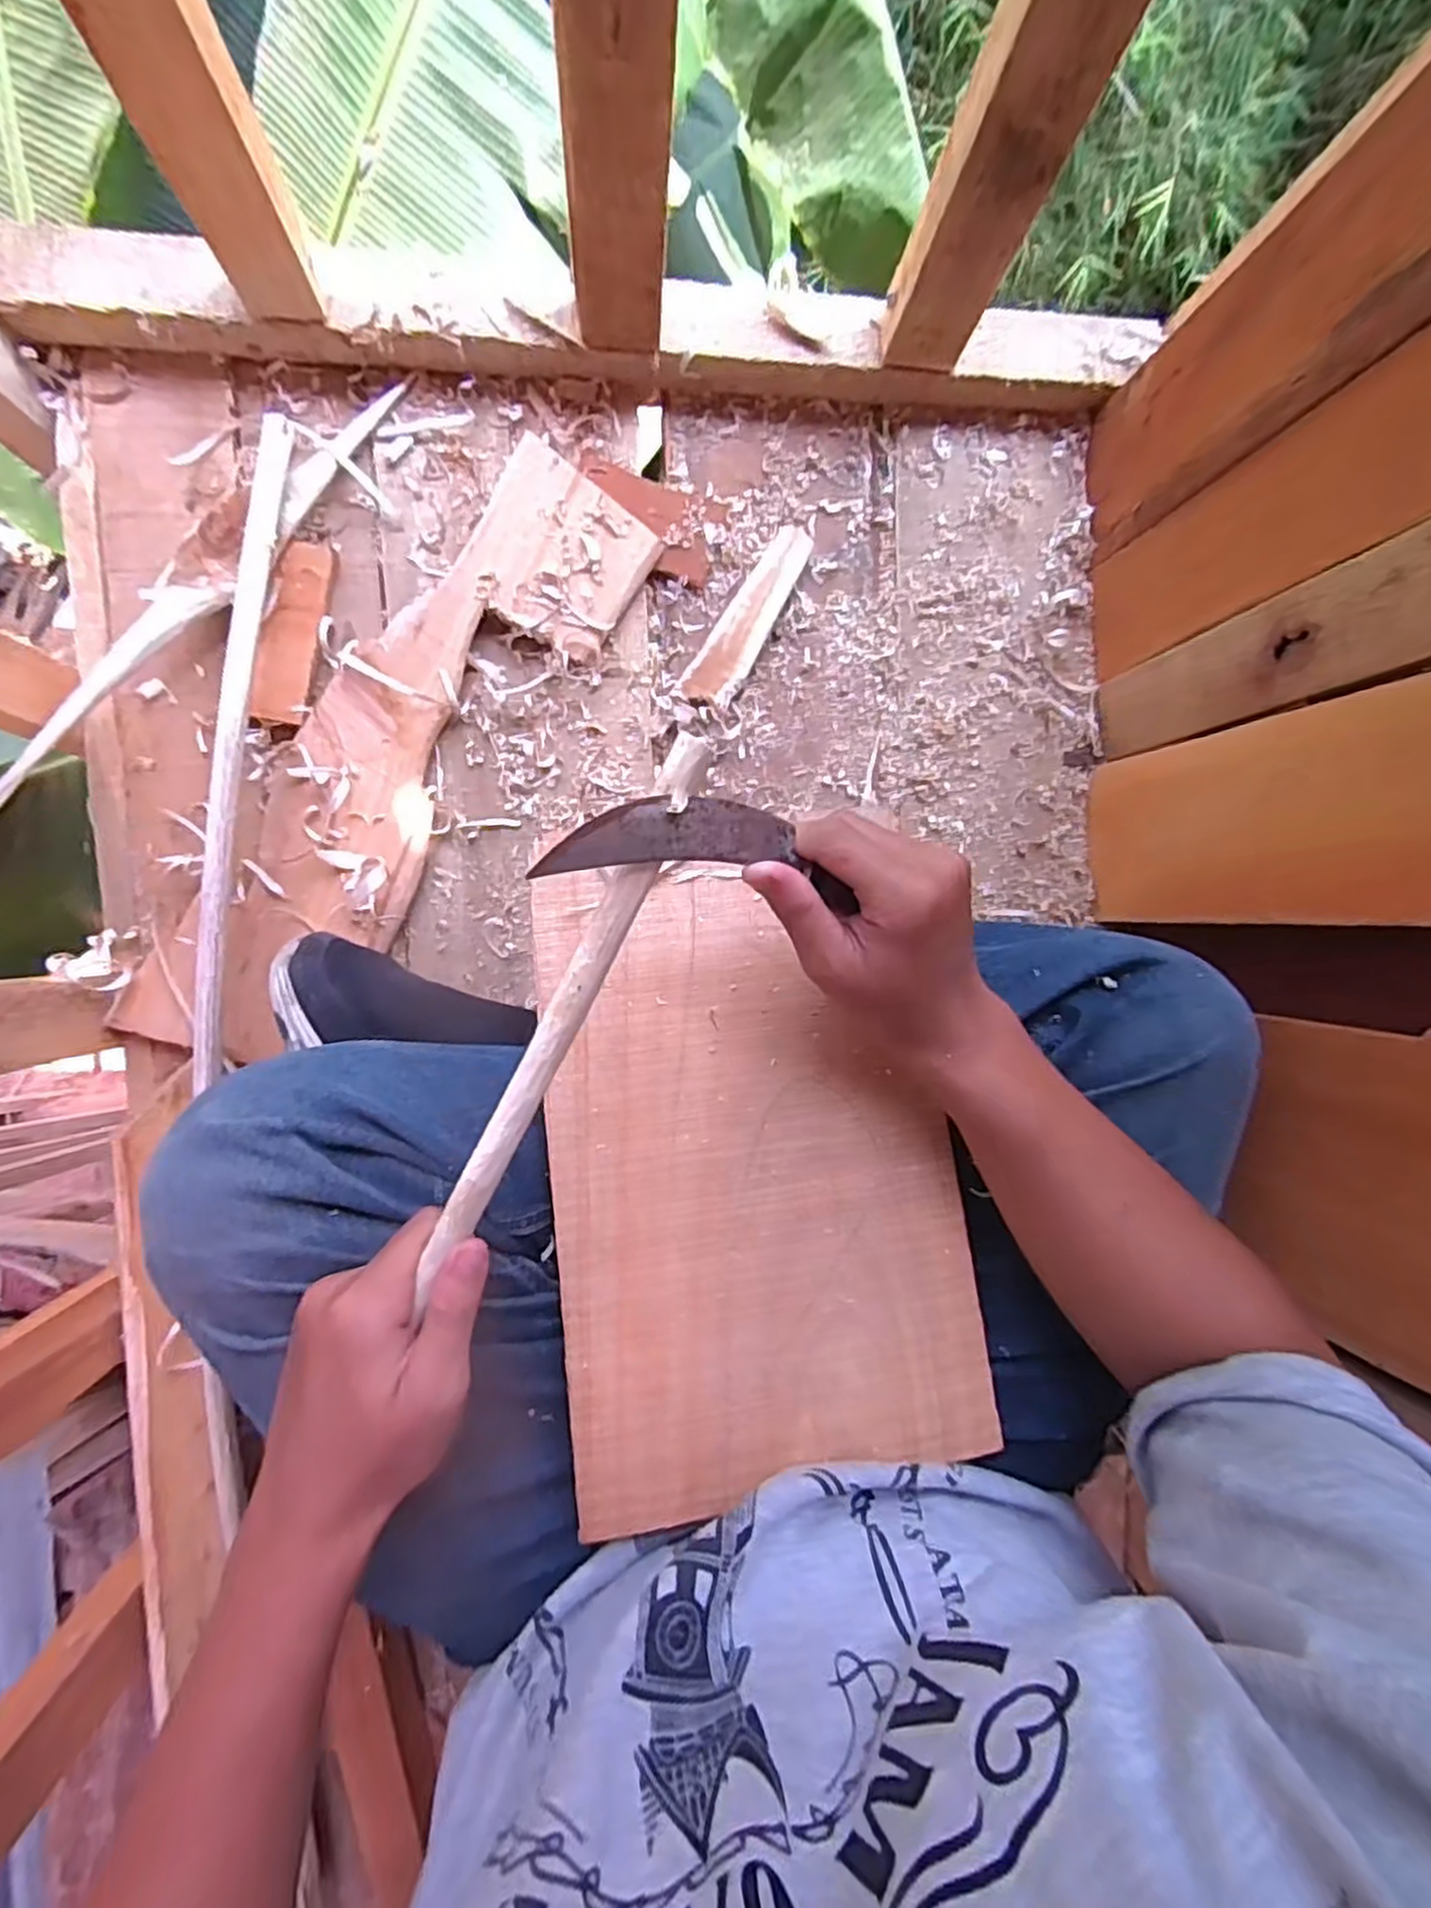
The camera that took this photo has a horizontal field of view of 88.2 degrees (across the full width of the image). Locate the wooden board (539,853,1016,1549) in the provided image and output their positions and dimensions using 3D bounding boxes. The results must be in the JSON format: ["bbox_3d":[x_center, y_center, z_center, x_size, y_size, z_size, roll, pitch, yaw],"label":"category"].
[{"bbox_3d":[0.023,0.103,0.363,0.198,0.006,0.290,-5,82,-10],"label":"wooden board"}]

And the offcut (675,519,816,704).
[{"bbox_3d":[0.026,-0.238,0.523,0.037,0.015,0.142,32,88,-6],"label":"offcut"}]

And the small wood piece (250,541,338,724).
[{"bbox_3d":[-0.274,-0.209,0.479,0.033,0.008,0.116,12,88,-15],"label":"small wood piece"}]

